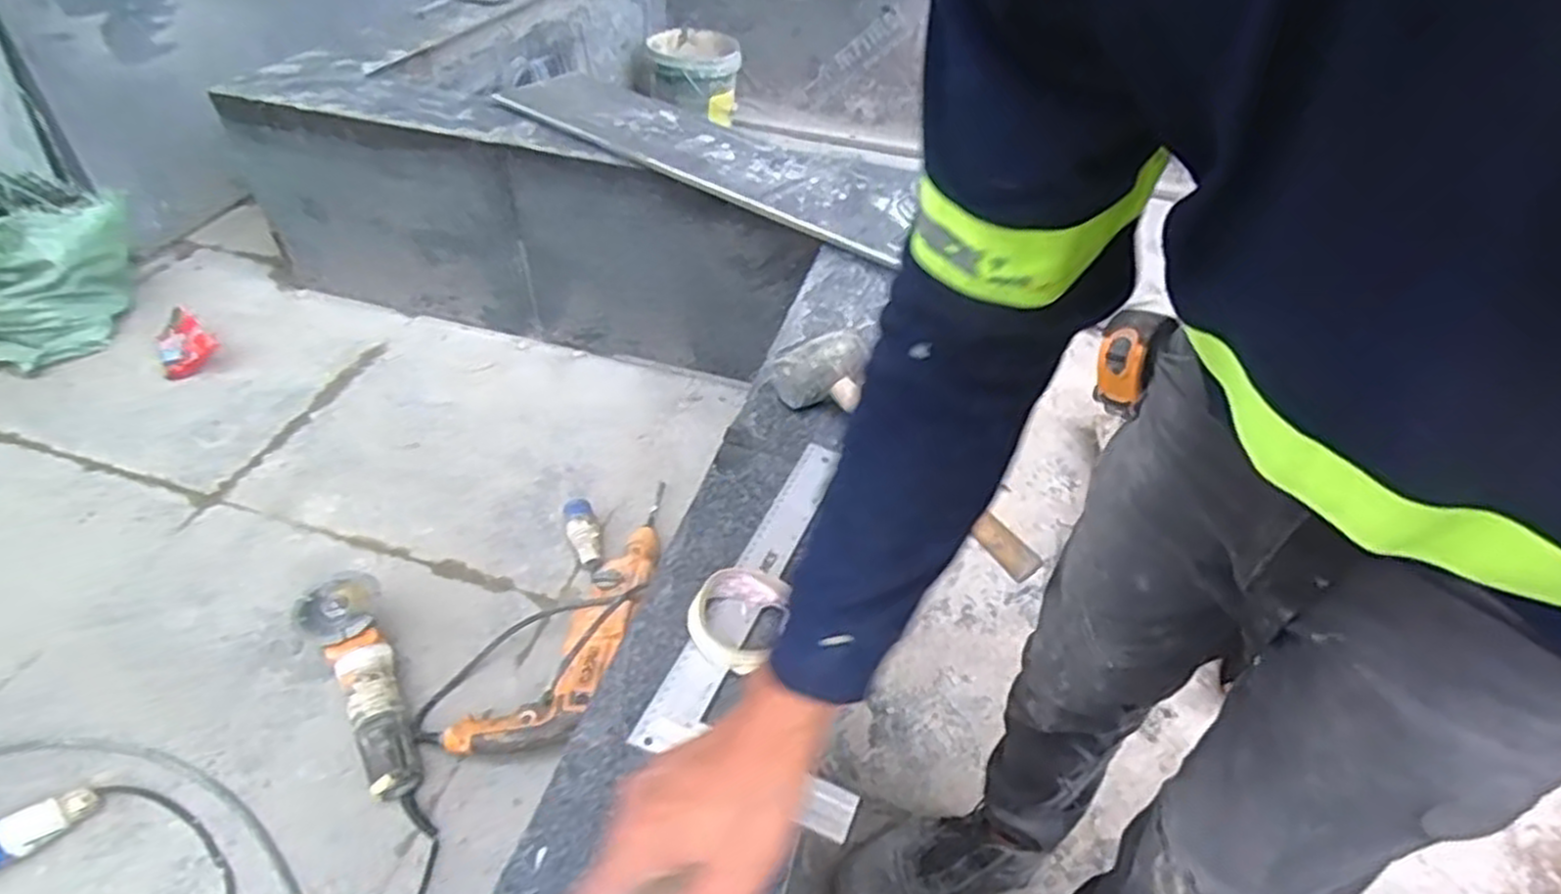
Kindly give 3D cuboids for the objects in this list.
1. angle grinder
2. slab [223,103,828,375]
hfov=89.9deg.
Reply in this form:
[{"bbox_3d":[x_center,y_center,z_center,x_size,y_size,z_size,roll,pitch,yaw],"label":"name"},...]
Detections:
[{"bbox_3d":[-0.522,0.297,0.971,0.094,0.084,0.291,-18,48,-28],"label":"angle grinder"},{"bbox_3d":[-0.509,-0.362,1.421,1.104,0.396,0.050,15,48,14],"label":"slab"}]

